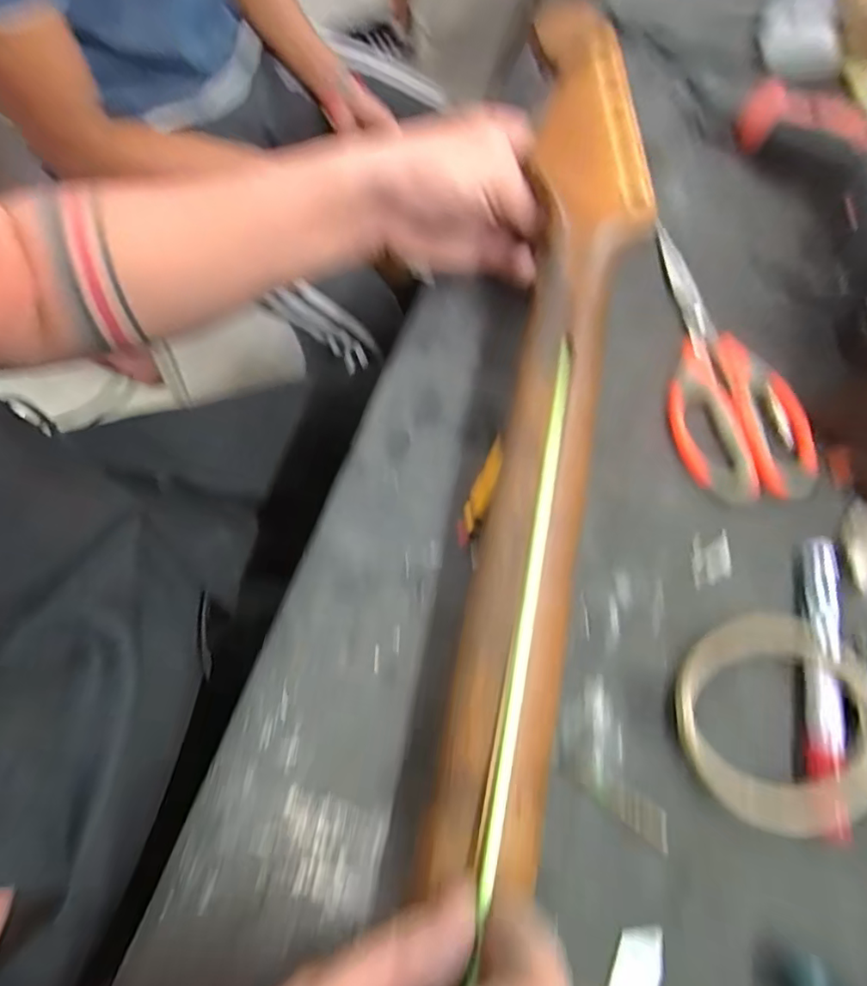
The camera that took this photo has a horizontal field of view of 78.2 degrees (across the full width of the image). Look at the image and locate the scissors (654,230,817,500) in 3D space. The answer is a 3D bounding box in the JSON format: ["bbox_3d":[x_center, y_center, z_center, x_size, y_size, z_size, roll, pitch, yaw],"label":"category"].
[{"bbox_3d":[0.182,-0.085,0.341,0.083,0.010,0.190,-4,68,-3],"label":"scissors"}]

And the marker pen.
[{"bbox_3d":[0.191,0.090,0.264,0.017,0.014,0.142,15,69,5],"label":"marker pen"}]

